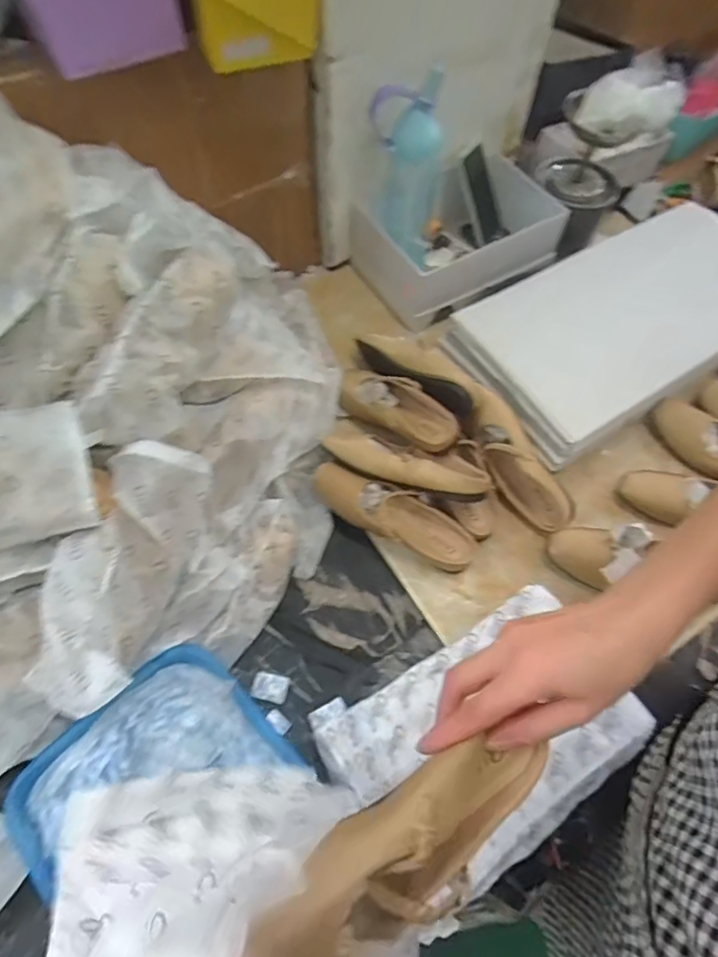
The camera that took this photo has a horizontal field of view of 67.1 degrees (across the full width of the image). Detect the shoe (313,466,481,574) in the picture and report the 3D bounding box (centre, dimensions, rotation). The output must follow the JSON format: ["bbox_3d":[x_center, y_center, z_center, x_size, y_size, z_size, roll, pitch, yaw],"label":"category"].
[{"bbox_3d":[0.044,0.046,0.725,0.244,0.057,0.077,27,64,13],"label":"shoe"}]

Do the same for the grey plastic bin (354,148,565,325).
[{"bbox_3d":[0.166,-0.405,0.910,0.295,0.139,0.198,-30,66,-17],"label":"grey plastic bin"}]

